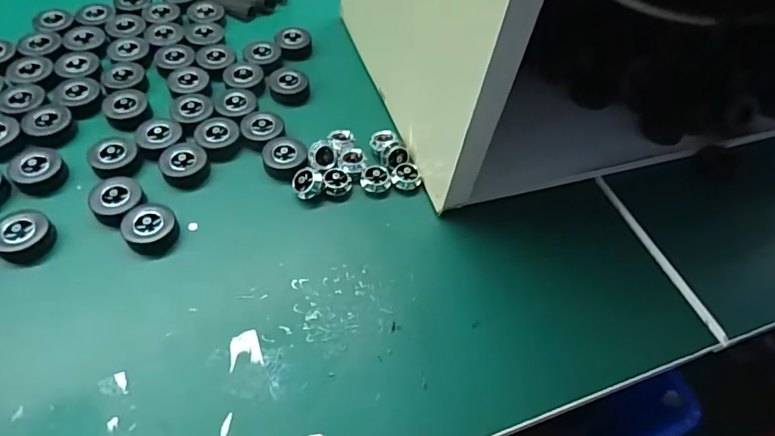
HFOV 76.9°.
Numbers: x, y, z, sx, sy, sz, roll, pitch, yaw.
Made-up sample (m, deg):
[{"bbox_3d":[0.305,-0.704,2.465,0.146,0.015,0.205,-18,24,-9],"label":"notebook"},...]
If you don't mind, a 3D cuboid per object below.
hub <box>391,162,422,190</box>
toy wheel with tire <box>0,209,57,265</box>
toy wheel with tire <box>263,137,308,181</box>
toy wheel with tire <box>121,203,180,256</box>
[{"bbox_3d":[0.016,-0.034,0.415,0.024,0.013,0.022,3,53,-4],"label":"hub"},{"bbox_3d":[-0.260,0.013,0.348,0.036,0.014,0.035,3,53,-4],"label":"toy wheel with tire"},{"bbox_3d":[-0.086,-0.052,0.411,0.037,0.011,0.038,3,53,-4],"label":"toy wheel with tire"},{"bbox_3d":[-0.177,0.008,0.364,0.036,0.014,0.036,3,53,-4],"label":"toy wheel with tire"}]

